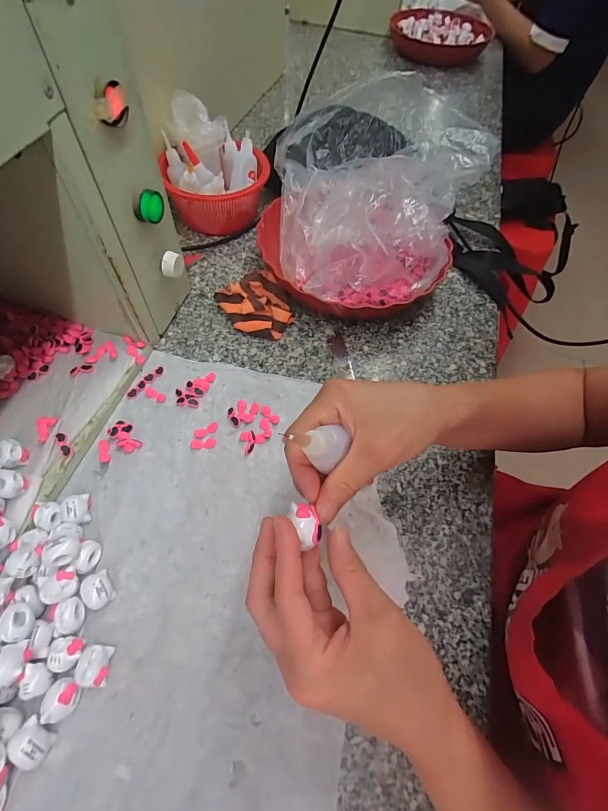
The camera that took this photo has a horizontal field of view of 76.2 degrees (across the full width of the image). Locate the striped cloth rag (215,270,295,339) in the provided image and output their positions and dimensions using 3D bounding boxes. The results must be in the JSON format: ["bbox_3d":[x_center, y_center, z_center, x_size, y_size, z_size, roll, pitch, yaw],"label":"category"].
[{"bbox_3d":[-0.060,-0.128,0.482,0.078,0.024,0.107,-26,64,-18],"label":"striped cloth rag"}]

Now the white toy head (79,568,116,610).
[{"bbox_3d":[-0.166,0.148,0.311,0.023,0.019,0.025,-24,63,-17],"label":"white toy head"}]

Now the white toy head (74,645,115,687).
[{"bbox_3d":[-0.152,0.189,0.283,0.019,0.021,0.025,1,59,-3],"label":"white toy head"}]

